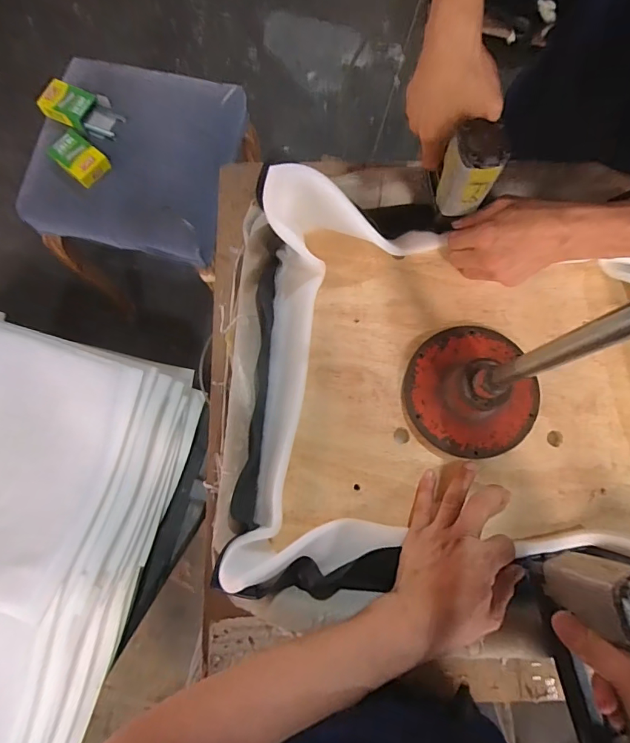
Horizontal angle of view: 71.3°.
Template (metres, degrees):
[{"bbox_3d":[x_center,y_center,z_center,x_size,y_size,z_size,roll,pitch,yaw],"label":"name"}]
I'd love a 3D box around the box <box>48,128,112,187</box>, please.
[{"bbox_3d":[-0.513,-0.466,0.949,0.114,0.035,0.082,38,81,7],"label":"box"}]

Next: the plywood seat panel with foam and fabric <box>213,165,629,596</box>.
[{"bbox_3d":[0.174,0.016,0.453,0.519,0.110,0.393,4,78,1],"label":"plywood seat panel with foam and fabric"}]

